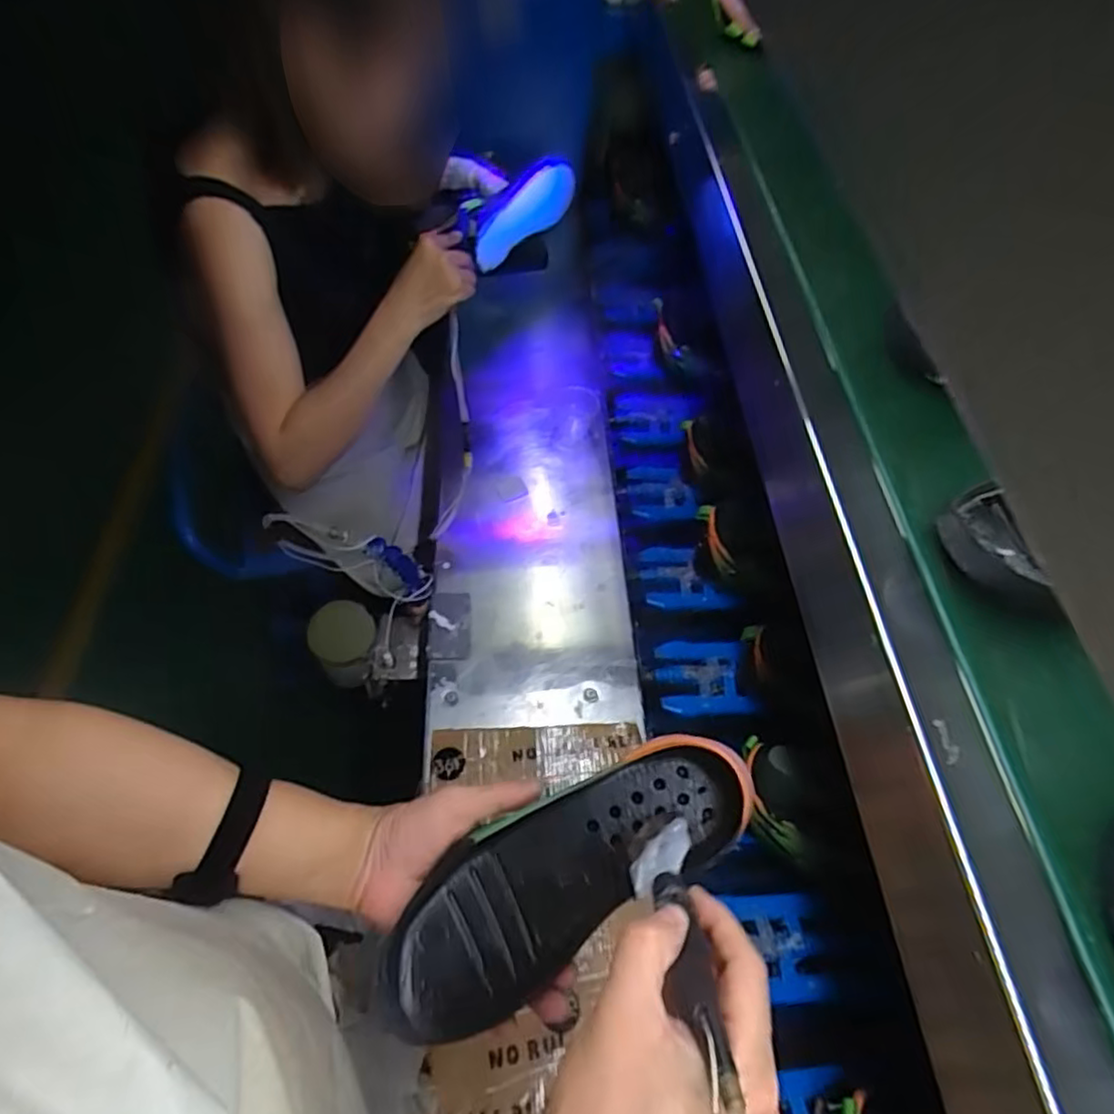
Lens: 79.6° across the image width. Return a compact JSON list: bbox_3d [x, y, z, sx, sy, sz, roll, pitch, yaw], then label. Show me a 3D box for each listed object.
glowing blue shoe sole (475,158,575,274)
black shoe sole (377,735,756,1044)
[{"bbox_3d":[-0.039,-0.444,0.851,0.041,0.078,0.183,29,59,14],"label":"glowing blue shoe sole"},{"bbox_3d":[0.002,0.192,0.409,0.243,0.033,0.087,-33,63,-5],"label":"black shoe sole"}]

